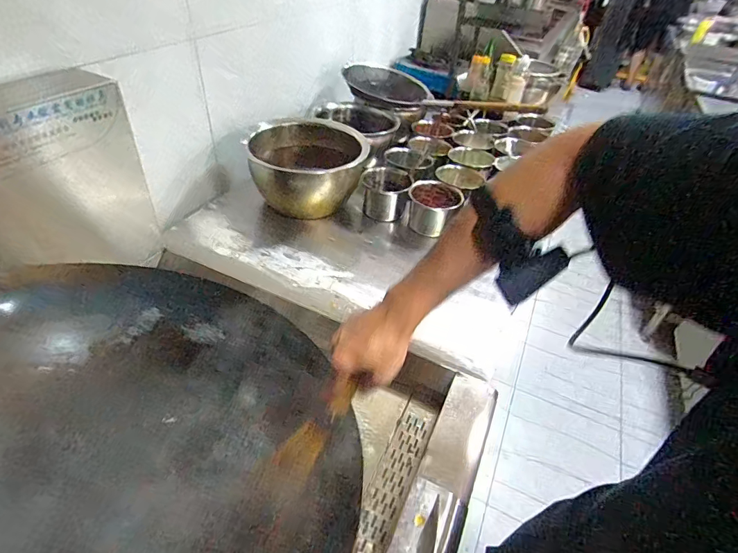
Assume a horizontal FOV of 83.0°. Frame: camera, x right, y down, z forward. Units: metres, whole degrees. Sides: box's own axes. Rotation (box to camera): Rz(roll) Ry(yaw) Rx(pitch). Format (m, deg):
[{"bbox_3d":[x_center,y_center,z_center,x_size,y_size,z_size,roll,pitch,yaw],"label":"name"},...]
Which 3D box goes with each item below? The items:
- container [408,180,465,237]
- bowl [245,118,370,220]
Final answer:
[{"bbox_3d":[0.165,-0.169,1.078,0.132,0.108,0.130,17,42,13],"label":"container"},{"bbox_3d":[-0.156,-0.276,1.081,0.291,0.170,0.258,0,41,-6],"label":"bowl"}]

